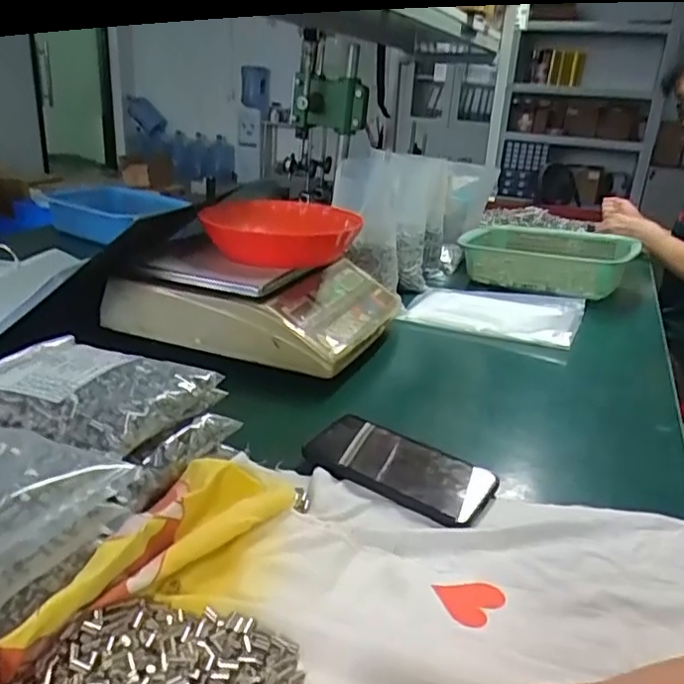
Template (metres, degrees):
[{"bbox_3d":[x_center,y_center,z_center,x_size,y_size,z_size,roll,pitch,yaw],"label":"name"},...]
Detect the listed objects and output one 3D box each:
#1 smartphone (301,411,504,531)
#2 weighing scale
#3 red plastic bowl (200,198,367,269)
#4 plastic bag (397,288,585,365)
[{"bbox_3d":[0.048,0.108,0.549,0.163,0.015,0.081,18,26,30],"label":"smartphone"},{"bbox_3d":[-0.104,-0.072,0.860,0.328,0.097,0.288,13,24,20],"label":"weighing scale"},{"bbox_3d":[-0.082,-0.149,0.832,0.193,0.057,0.176,0,23,-11],"label":"red plastic bowl"},{"bbox_3d":[0.235,-0.049,0.968,0.260,0.032,0.190,14,24,22],"label":"plastic bag"}]

